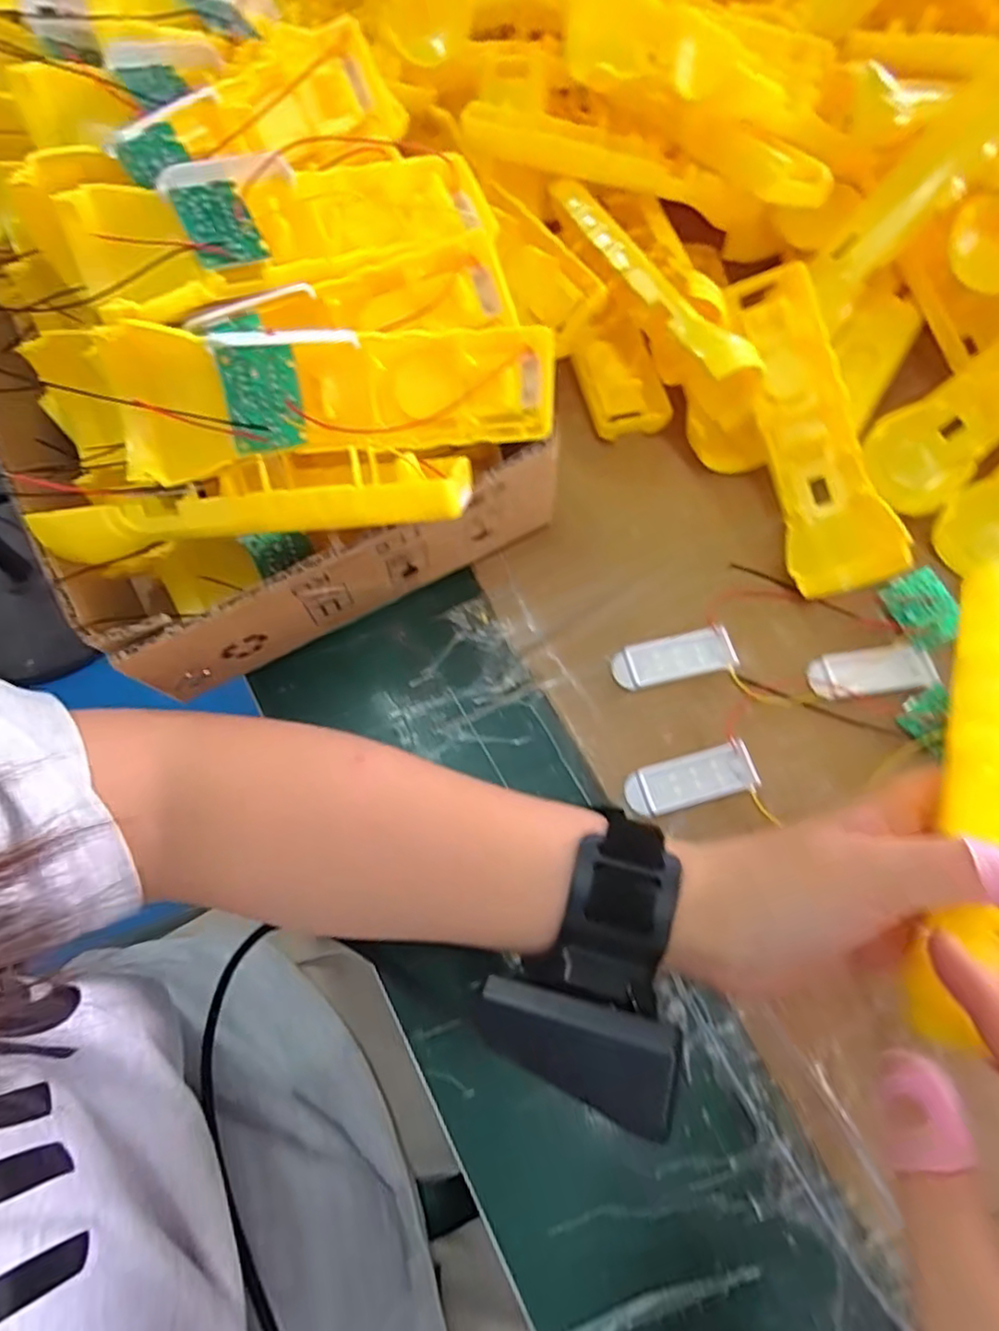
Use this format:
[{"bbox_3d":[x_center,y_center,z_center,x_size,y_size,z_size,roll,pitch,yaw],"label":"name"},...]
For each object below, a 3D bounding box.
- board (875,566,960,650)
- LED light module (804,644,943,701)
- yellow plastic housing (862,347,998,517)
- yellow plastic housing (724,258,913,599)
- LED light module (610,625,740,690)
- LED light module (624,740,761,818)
[{"bbox_3d":[0.205,-0.027,0.319,0.026,0.004,0.037,-30,73,23],"label":"board"},{"bbox_3d":[0.177,0.003,0.313,0.061,0.006,0.022,-7,68,-6],"label":"LED light module"},{"bbox_3d":[0.254,-0.133,0.338,0.134,0.026,0.049,-37,73,4],"label":"yellow plastic housing"},{"bbox_3d":[0.151,-0.118,0.327,0.050,0.027,0.164,-13,85,-6],"label":"yellow plastic housing"},{"bbox_3d":[0.084,-0.004,0.316,0.059,0.004,0.022,-12,69,-8],"label":"LED light module"},{"bbox_3d":[0.086,0.052,0.295,0.059,0.005,0.022,-15,69,-9],"label":"LED light module"}]

